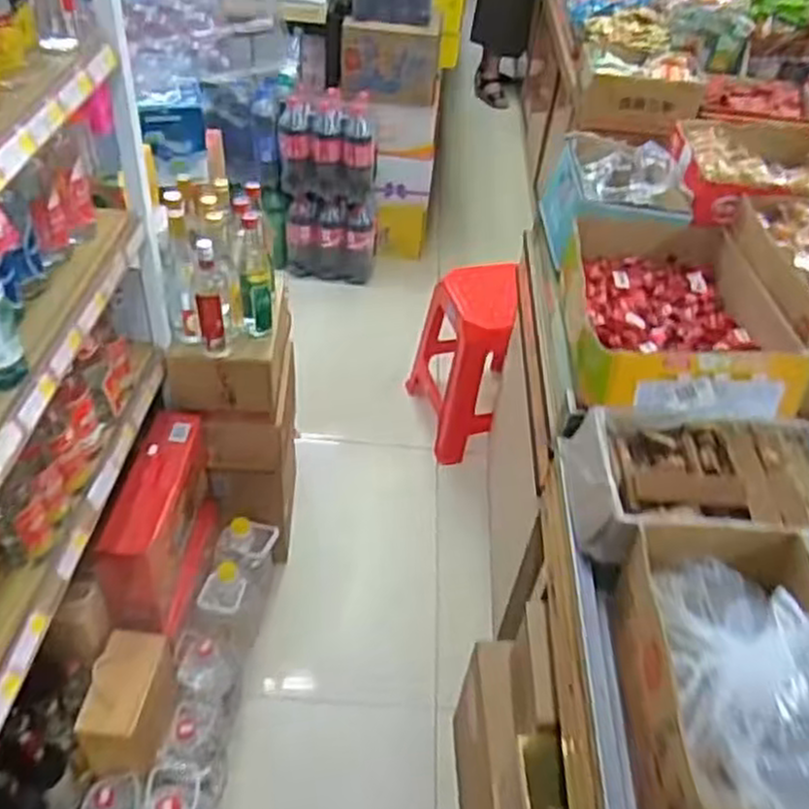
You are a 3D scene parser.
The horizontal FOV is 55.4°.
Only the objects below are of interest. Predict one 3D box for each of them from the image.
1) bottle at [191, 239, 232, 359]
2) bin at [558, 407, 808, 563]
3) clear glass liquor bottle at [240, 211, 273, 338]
[{"bbox_3d":[-0.361,-0.193,1.441,0.060,0.224,0.075,-5,46,-13],"label":"bottle"},{"bbox_3d":[0.431,0.121,1.096,0.349,0.124,0.229,3,44,-5],"label":"bin"},{"bbox_3d":[-0.286,-0.248,1.483,0.057,0.233,0.077,-2,45,-10],"label":"clear glass liquor bottle"}]

